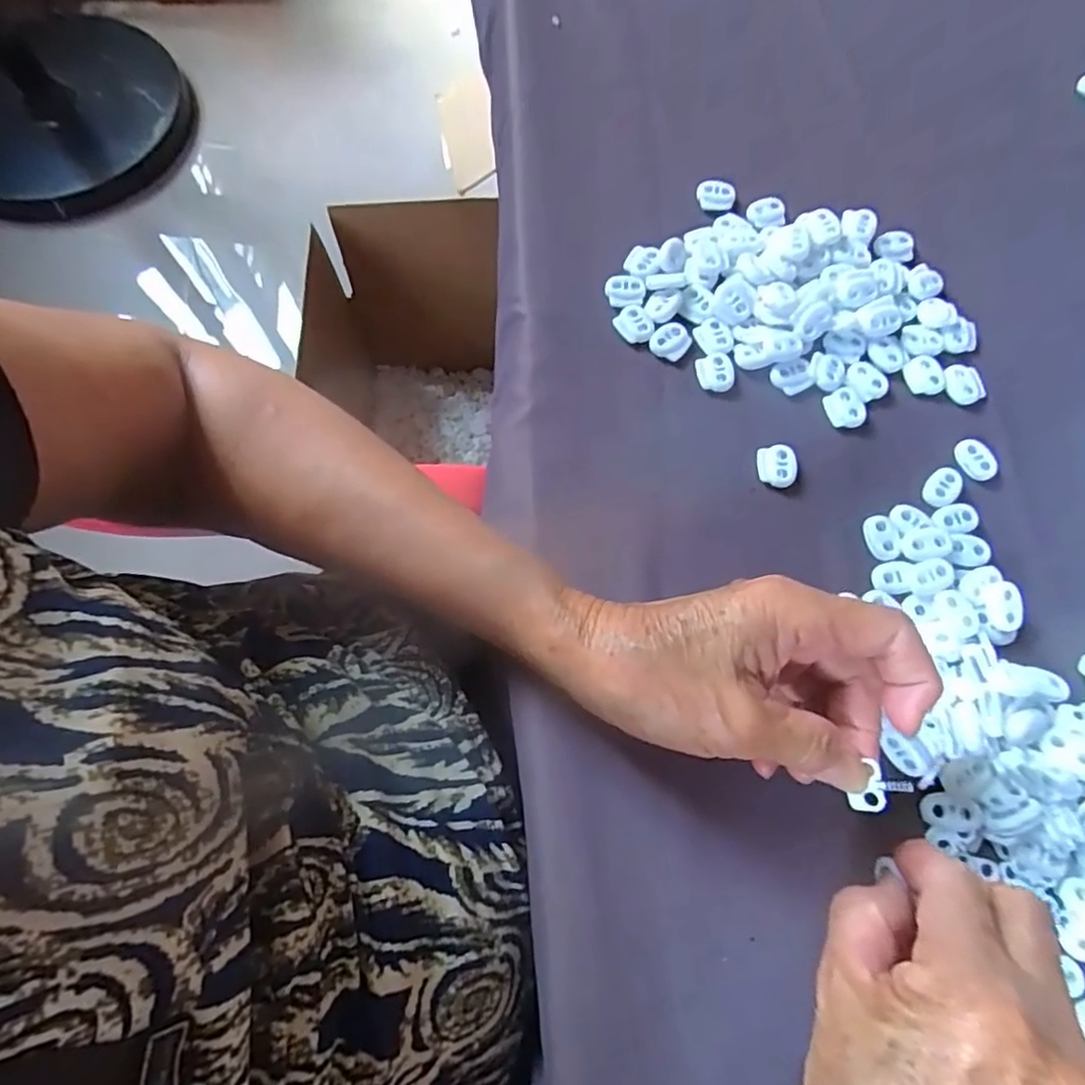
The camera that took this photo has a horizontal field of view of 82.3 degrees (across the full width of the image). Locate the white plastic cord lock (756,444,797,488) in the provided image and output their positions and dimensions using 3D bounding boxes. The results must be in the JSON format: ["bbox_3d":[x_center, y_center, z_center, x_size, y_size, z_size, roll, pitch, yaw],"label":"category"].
[{"bbox_3d":[0.118,-0.038,0.313,0.020,0.006,0.021,-8,72,-2],"label":"white plastic cord lock"}]

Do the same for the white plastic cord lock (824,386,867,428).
[{"bbox_3d":[0.158,-0.070,0.324,0.021,0.004,0.021,-17,73,-5],"label":"white plastic cord lock"}]

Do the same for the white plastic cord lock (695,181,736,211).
[{"bbox_3d":[0.103,-0.205,0.368,0.023,0.004,0.019,-1,72,0],"label":"white plastic cord lock"}]

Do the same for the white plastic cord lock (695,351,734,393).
[{"bbox_3d":[0.092,-0.091,0.330,0.021,0.004,0.021,-2,72,0],"label":"white plastic cord lock"}]

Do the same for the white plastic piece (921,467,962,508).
[{"bbox_3d":[0.200,-0.028,0.308,0.015,0.004,0.025,40,76,12],"label":"white plastic piece"}]

